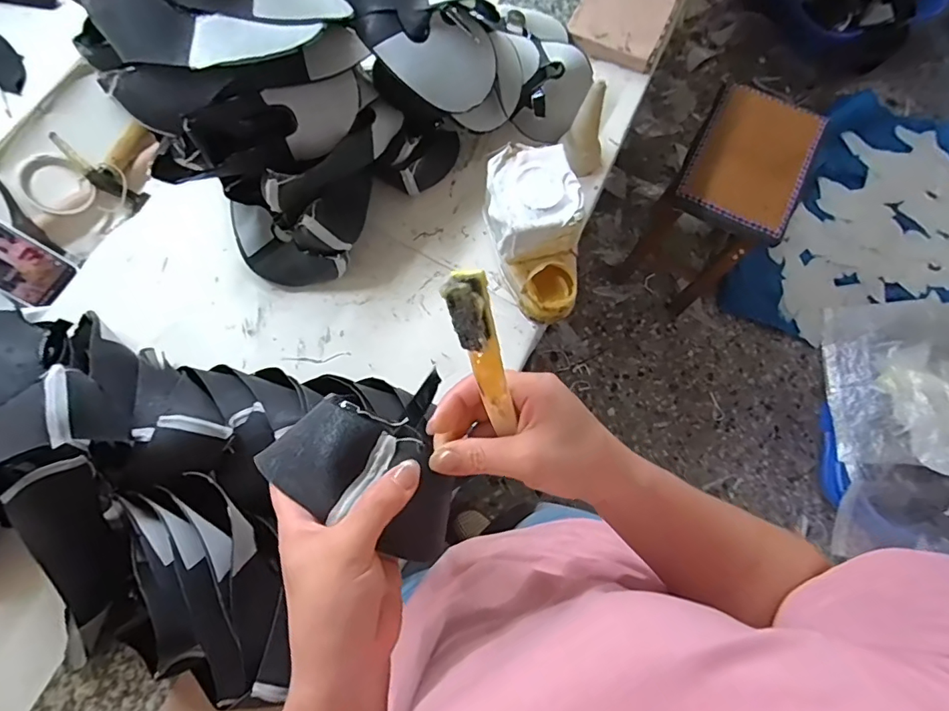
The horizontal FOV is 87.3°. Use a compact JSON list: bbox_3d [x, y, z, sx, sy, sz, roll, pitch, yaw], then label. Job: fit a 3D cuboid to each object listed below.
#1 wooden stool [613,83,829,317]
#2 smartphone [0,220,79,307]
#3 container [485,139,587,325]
[{"bbox_3d":[0.588,-0.346,1.262,0.259,0.531,0.274,28,75,6],"label":"wooden stool"},{"bbox_3d":[-0.646,-0.138,0.675,0.158,0.013,0.080,41,66,-33],"label":"smartphone"},{"bbox_3d":[0.080,-0.161,0.678,0.121,0.117,0.207,-3,75,-3],"label":"container"}]

